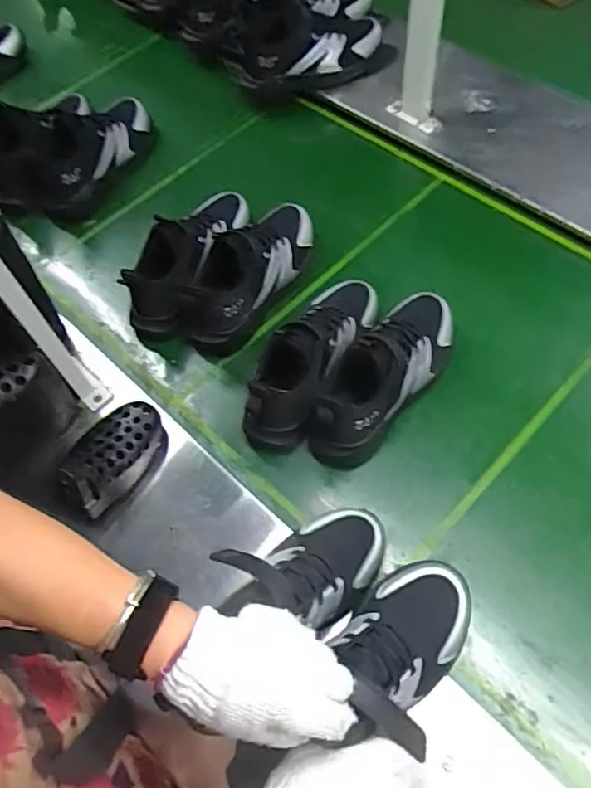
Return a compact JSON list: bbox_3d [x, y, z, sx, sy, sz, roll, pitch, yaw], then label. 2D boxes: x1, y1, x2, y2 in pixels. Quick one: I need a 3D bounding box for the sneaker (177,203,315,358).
[{"bbox_3d":[-0.054,-0.167,0.788,0.088,0.107,0.238,26,66,17],"label":"sneaker"}]

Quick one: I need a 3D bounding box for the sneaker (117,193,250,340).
[{"bbox_3d":[-0.150,-0.194,0.822,0.095,0.099,0.235,12,62,11],"label":"sneaker"}]

